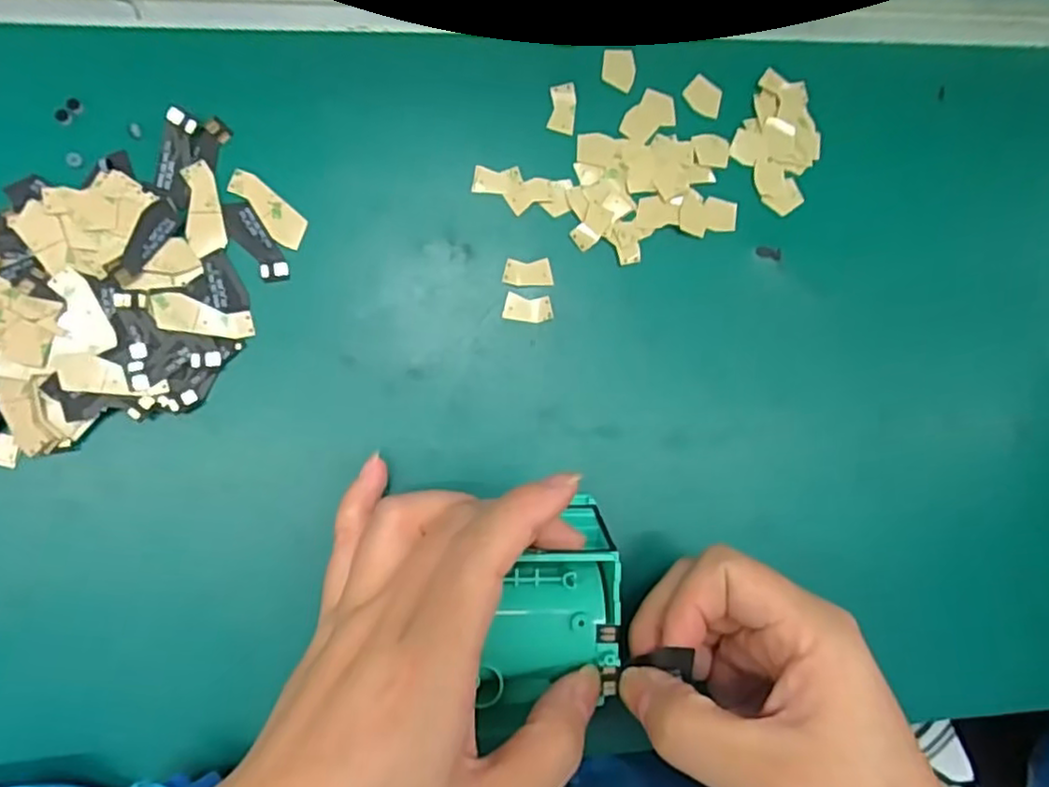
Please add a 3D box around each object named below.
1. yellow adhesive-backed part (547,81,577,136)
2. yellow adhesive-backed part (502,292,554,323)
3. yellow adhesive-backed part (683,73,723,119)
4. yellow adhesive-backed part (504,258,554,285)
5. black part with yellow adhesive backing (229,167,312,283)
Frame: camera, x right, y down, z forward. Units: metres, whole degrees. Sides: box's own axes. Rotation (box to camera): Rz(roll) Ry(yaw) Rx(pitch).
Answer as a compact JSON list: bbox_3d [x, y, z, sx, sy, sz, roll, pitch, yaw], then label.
[{"bbox_3d":[0.016,-0.122,0.289,0.011,0.004,0.021,5,89,-5],"label":"yellow adhesive-backed part"},{"bbox_3d":[0.002,-0.036,0.279,0.021,0.004,0.011,6,83,-6],"label":"yellow adhesive-backed part"},{"bbox_3d":[0.079,-0.130,0.296,0.018,0.004,0.014,34,82,-2],"label":"yellow adhesive-backed part"},{"bbox_3d":[0.002,-0.051,0.281,0.021,0.004,0.011,0,84,-6],"label":"yellow adhesive-backed part"},{"bbox_3d":[-0.103,-0.074,0.269,0.037,0.004,0.014,43,81,-1],"label":"black part with yellow adhesive backing"}]

